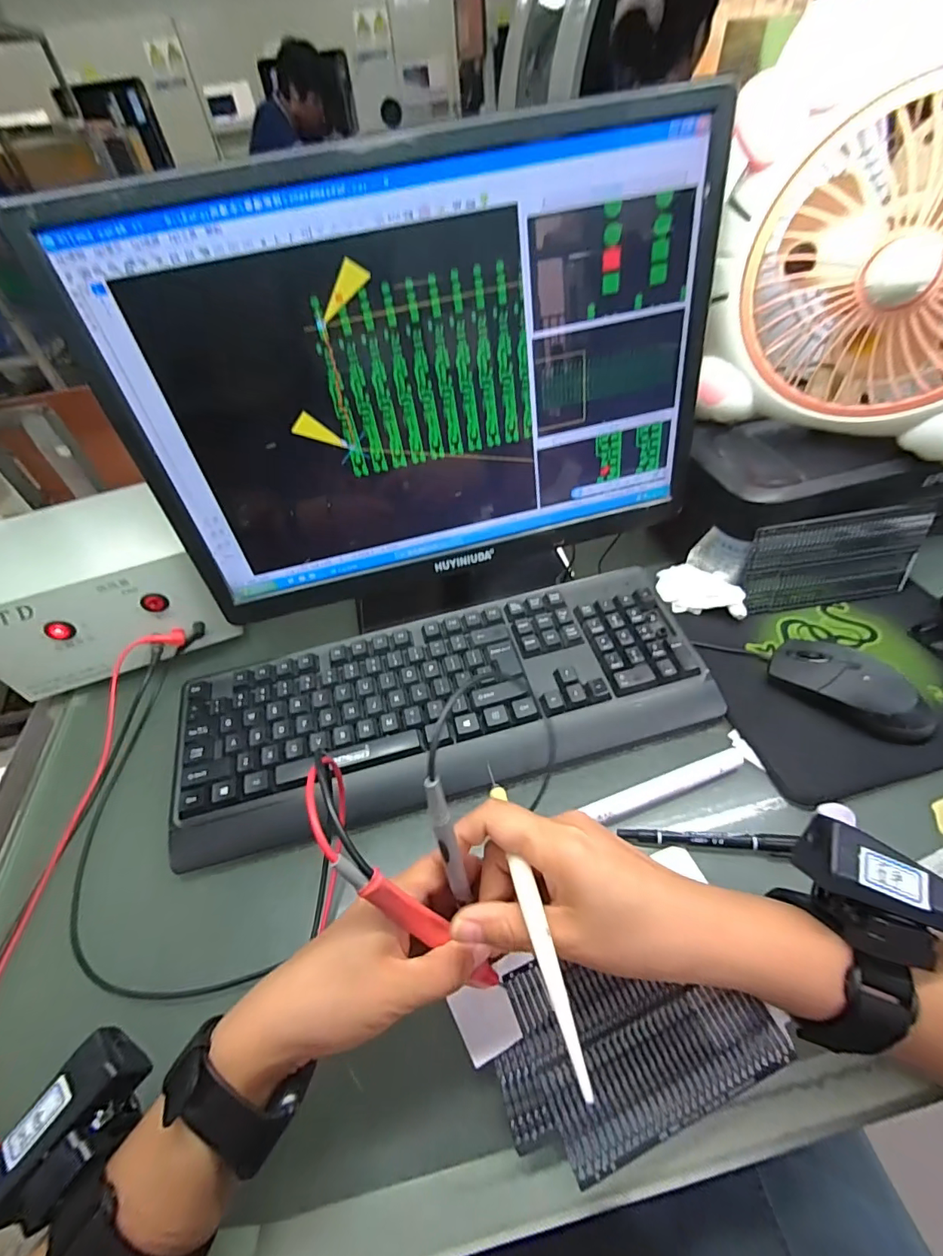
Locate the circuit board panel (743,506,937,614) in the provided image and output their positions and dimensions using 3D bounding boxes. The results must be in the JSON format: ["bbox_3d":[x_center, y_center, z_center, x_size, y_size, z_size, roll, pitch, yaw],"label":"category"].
[{"bbox_3d":[0.332,-0.062,0.457,0.159,0.090,0.012,-8,34,-1],"label":"circuit board panel"}]

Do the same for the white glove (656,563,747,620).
[{"bbox_3d":[0.225,-0.036,0.489,0.090,0.030,0.044,34,60,31],"label":"white glove"}]

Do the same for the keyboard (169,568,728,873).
[{"bbox_3d":[-0.022,0.061,0.422,0.433,0.038,0.159,-15,48,-6],"label":"keyboard"}]

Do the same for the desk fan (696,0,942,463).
[{"bbox_3d":[0.323,-0.276,0.363,0.253,0.236,0.127,28,57,28],"label":"desk fan"}]

